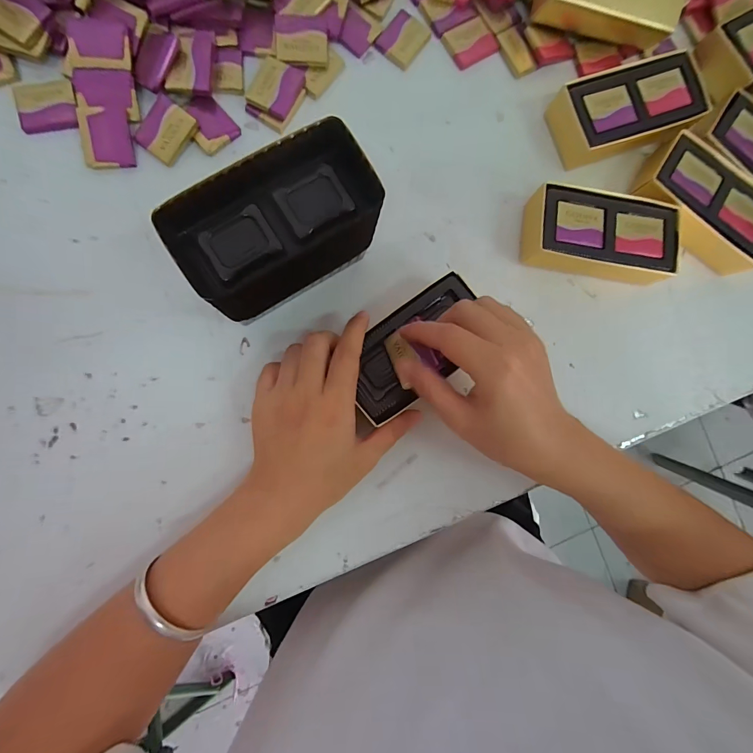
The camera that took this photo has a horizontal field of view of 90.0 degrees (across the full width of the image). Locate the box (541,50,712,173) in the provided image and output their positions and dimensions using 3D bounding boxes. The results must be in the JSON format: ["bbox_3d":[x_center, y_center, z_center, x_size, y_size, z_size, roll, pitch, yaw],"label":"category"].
[{"bbox_3d":[0.202,-0.216,0.310,0.120,0.032,0.060,-21,90,-7],"label":"box"}]

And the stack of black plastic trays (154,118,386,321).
[{"bbox_3d":[-0.057,-0.093,0.245,0.124,0.088,0.060,-35,92,-7],"label":"stack of black plastic trays"}]

